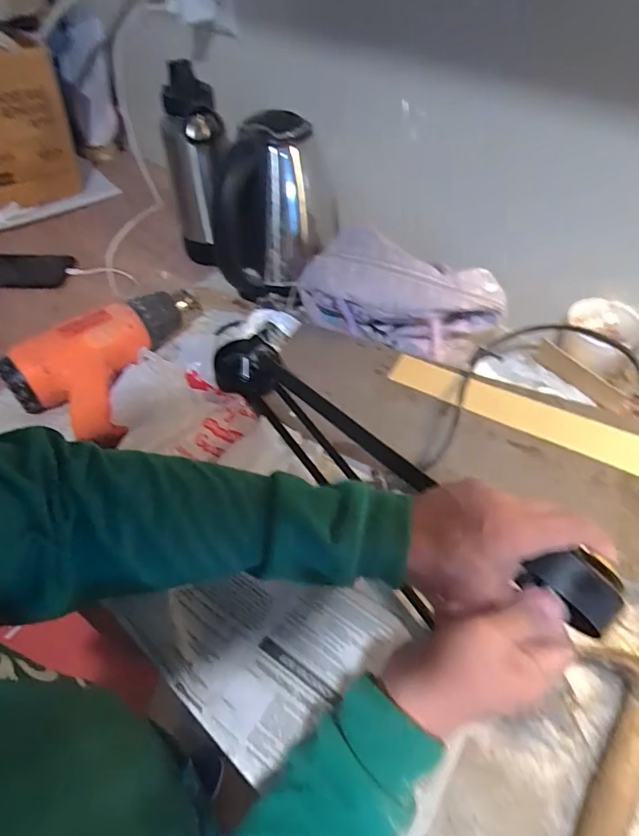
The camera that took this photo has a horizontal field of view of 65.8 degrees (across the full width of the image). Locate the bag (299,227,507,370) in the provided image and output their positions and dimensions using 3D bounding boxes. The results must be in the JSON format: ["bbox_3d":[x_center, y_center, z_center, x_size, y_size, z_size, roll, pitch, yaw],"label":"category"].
[{"bbox_3d":[0.079,-0.141,0.592,0.256,0.131,0.088,21,52,17],"label":"bag"}]

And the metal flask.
[{"bbox_3d":[-0.171,-0.344,0.703,0.079,0.237,0.068,-13,51,-11],"label":"metal flask"}]

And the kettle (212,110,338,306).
[{"bbox_3d":[-0.057,-0.273,0.648,0.151,0.196,0.143,2,49,2],"label":"kettle"}]

